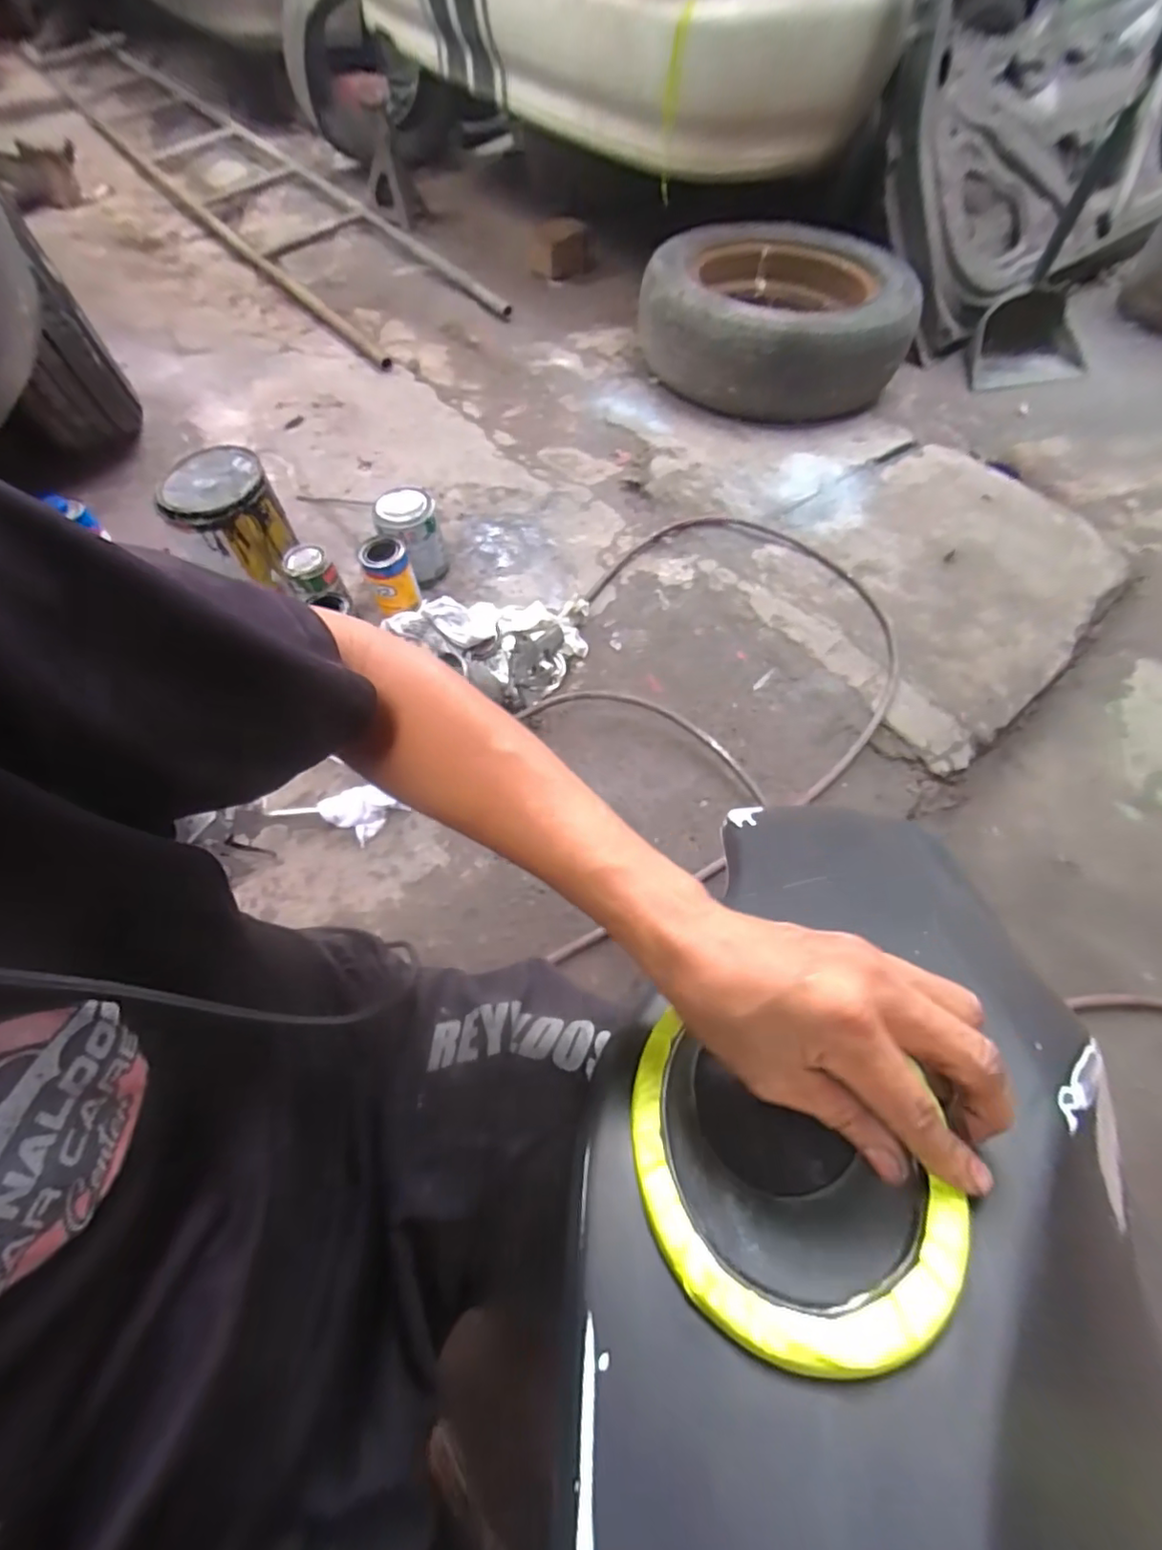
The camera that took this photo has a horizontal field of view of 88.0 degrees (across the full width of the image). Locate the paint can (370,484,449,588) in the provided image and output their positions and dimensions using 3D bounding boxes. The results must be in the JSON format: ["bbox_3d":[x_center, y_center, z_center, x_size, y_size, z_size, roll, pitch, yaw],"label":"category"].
[{"bbox_3d":[-0.294,-0.403,1.030,0.096,0.143,0.108,-33,64,-16],"label":"paint can"}]

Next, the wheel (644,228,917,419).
[{"bbox_3d":[0.433,-1.067,1.372,0.575,0.207,0.515,7,60,6],"label":"wheel"}]

